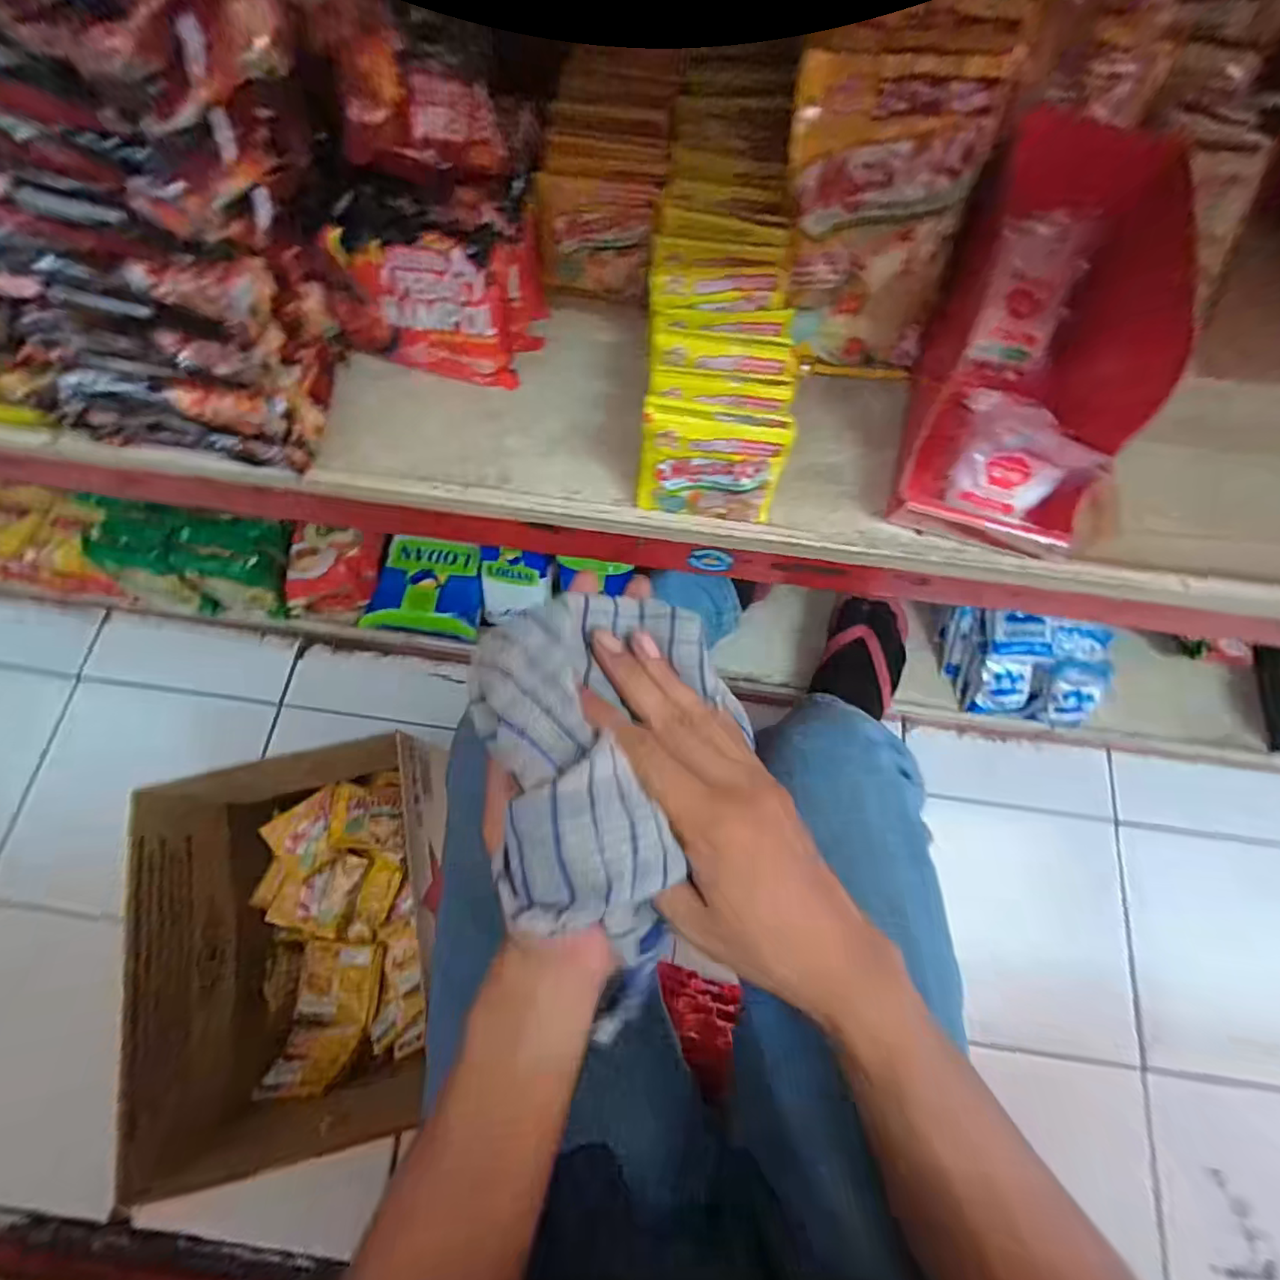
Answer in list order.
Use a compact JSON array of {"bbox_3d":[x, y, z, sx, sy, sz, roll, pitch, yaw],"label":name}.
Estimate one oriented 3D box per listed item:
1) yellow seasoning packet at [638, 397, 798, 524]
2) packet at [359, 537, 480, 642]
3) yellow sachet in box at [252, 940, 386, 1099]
[{"bbox_3d":[0.045,-0.108,0.361,0.089,0.071,0.011,8,49,1],"label":"yellow seasoning packet"},{"bbox_3d":[-0.275,-0.069,0.744,0.142,0.030,0.129,7,73,1],"label":"packet"},{"bbox_3d":[-0.337,0.406,0.622,0.089,0.036,0.134,3,73,0],"label":"yellow sachet in box"}]

